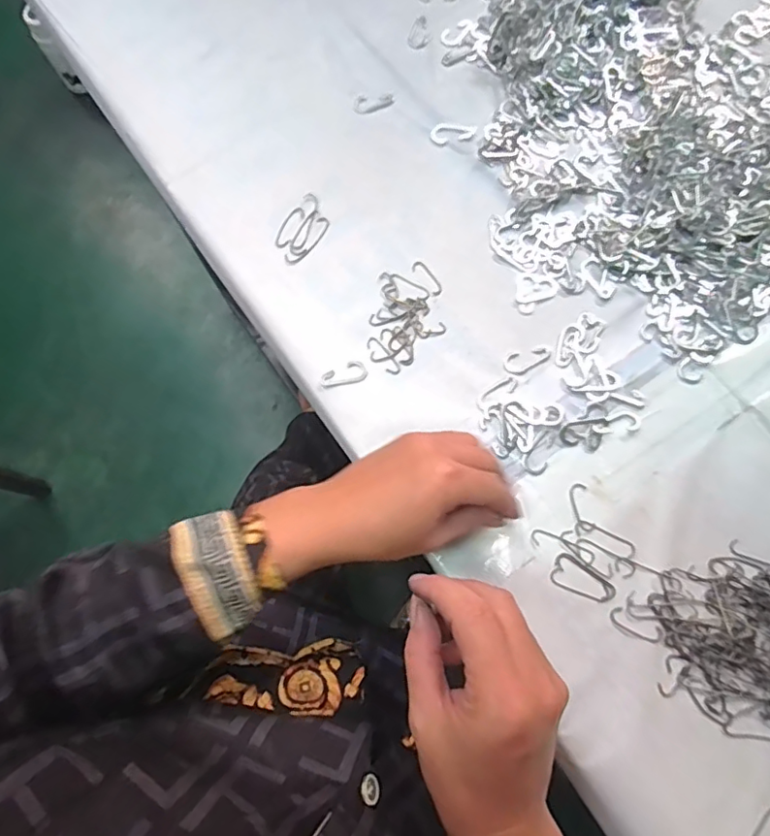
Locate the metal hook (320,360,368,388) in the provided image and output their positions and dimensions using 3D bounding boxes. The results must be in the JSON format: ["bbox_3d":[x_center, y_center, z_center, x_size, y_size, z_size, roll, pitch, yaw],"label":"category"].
[{"bbox_3d":[-0.032,-0.032,0.433,0.036,0.004,0.019,-29,74,-7],"label":"metal hook"}]

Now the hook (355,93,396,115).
[{"bbox_3d":[-0.010,-0.288,0.511,0.036,0.004,0.019,-6,73,0],"label":"hook"}]

